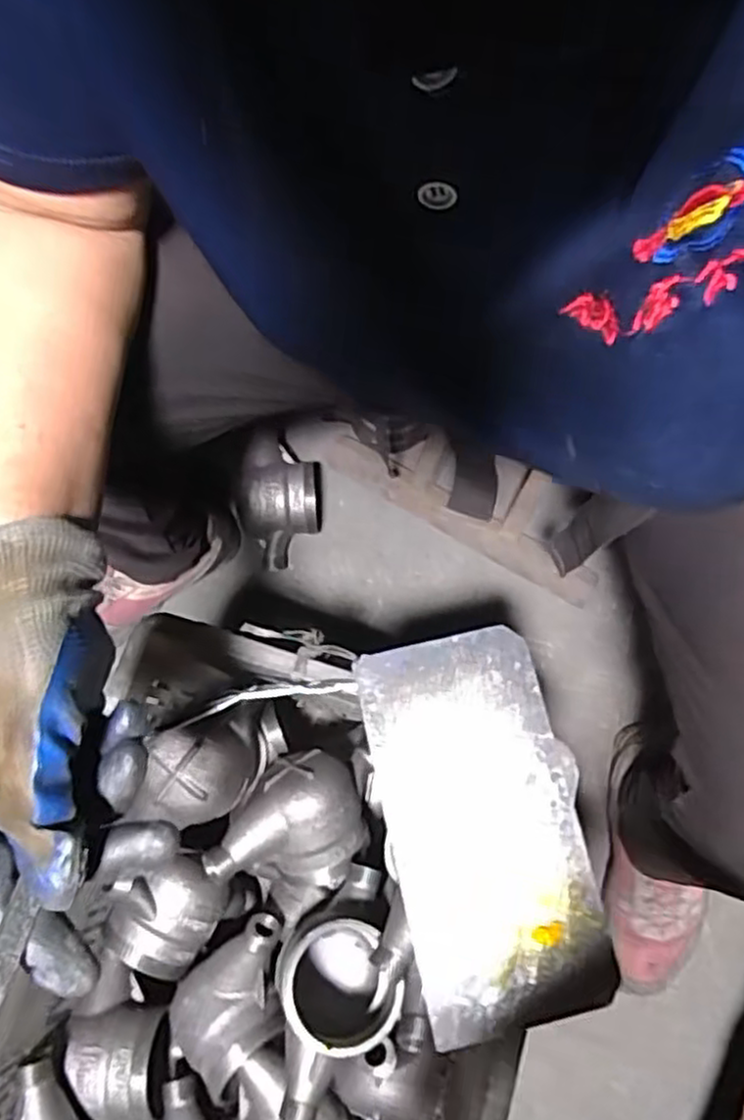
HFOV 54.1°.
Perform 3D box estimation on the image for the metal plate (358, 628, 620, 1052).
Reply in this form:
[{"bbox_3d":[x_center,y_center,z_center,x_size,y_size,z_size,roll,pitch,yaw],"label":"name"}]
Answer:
[{"bbox_3d":[0.070,0.167,0.471,0.124,0.009,0.237,-11,76,-3],"label":"metal plate"}]

